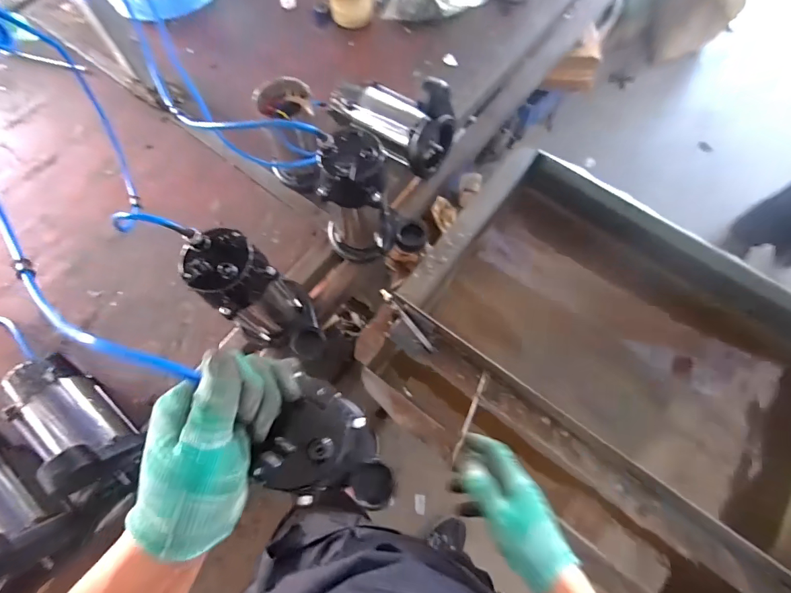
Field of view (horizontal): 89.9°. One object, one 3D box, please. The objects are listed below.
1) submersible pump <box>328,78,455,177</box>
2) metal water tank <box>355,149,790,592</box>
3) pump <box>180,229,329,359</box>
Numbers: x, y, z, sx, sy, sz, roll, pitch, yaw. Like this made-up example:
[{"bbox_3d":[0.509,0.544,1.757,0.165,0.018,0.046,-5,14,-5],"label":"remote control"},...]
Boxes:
[{"bbox_3d":[-0.004,-0.336,0.728,0.214,0.163,0.104,37,76,14],"label":"submersible pump"},{"bbox_3d":[0.400,0.136,0.731,0.750,0.263,0.602,35,74,13],"label":"metal water tank"},{"bbox_3d":[-0.183,0.007,0.567,0.140,0.238,0.109,27,74,11],"label":"pump"}]

